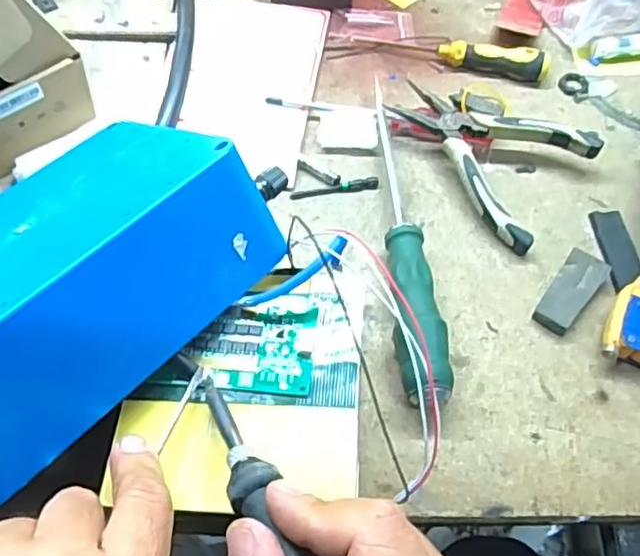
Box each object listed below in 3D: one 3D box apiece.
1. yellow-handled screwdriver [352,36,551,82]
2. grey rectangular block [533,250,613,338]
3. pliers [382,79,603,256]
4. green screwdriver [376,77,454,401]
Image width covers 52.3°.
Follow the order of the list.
[{"bbox_3d":[0.105,-0.185,0.529,0.158,0.022,0.022,14,62,7],"label":"yellow-handled screwdriver"},{"bbox_3d":[0.162,0.008,0.422,0.027,0.010,0.063,38,67,18],"label":"grey rectangular block"},{"bbox_3d":[0.115,-0.093,0.472,0.139,0.029,0.103,35,67,18],"label":"pliers"},{"bbox_3d":[0.058,-0.033,0.430,0.030,0.034,0.242,-1,61,-1],"label":"green screwdriver"}]

